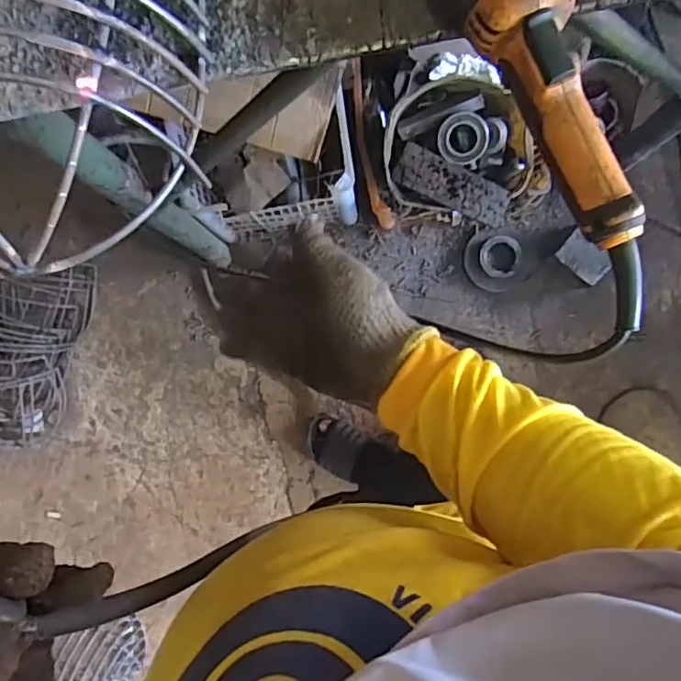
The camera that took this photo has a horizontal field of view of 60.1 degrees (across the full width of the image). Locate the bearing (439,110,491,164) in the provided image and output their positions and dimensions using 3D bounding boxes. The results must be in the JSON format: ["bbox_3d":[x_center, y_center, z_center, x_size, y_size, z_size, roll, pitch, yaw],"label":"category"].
[{"bbox_3d":[0.221,-0.361,1.053,0.088,0.024,0.084,0,91,3],"label":"bearing"}]

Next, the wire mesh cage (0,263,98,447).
[{"bbox_3d":[-0.668,0.025,1.223,0.224,0.113,0.396,9,92,3],"label":"wire mesh cage"}]

